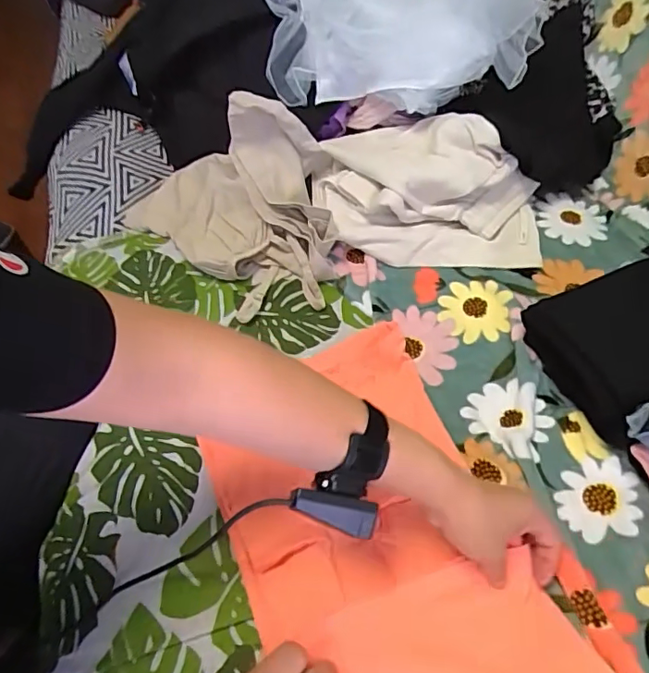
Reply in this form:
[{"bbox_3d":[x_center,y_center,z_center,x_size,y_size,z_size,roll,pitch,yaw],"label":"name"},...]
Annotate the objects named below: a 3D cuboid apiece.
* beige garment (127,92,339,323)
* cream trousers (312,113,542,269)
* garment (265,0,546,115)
[{"bbox_3d":[-0.140,-0.177,0.704,0.309,0.166,0.246,2,51,-3],"label":"beige garment"},{"bbox_3d":[0.151,-0.212,0.749,0.332,0.122,0.211,10,51,3],"label":"cream trousers"},{"bbox_3d":[0.105,-0.477,0.780,0.400,0.160,0.257,-1,52,-6],"label":"garment"}]

